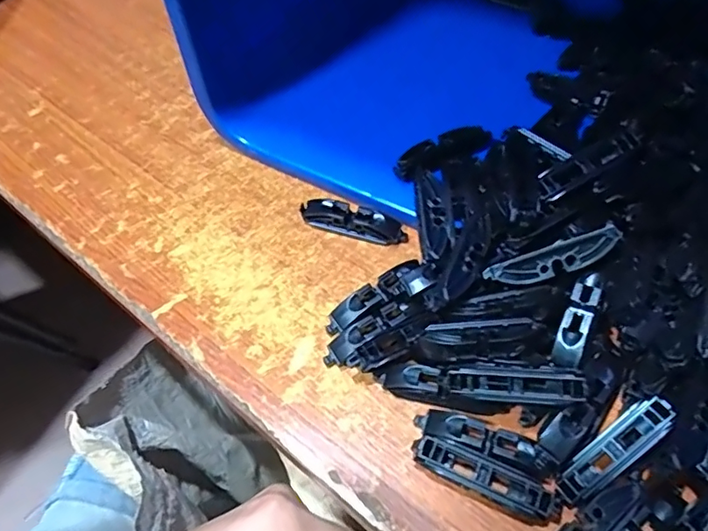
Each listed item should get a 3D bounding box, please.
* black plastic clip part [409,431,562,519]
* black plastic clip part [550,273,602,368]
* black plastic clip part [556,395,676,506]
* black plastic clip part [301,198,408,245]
[{"bbox_3d":[0.073,0.120,0.302,0.083,0.017,0.015,21,61,15],"label":"black plastic clip part"},{"bbox_3d":[0.134,0.032,0.321,0.016,0.007,0.058,21,77,15],"label":"black plastic clip part"},{"bbox_3d":[0.143,0.101,0.295,0.073,0.016,0.020,-46,63,9],"label":"black plastic clip part"},{"bbox_3d":[0.000,-0.032,0.401,0.078,0.017,0.021,14,59,11],"label":"black plastic clip part"}]

